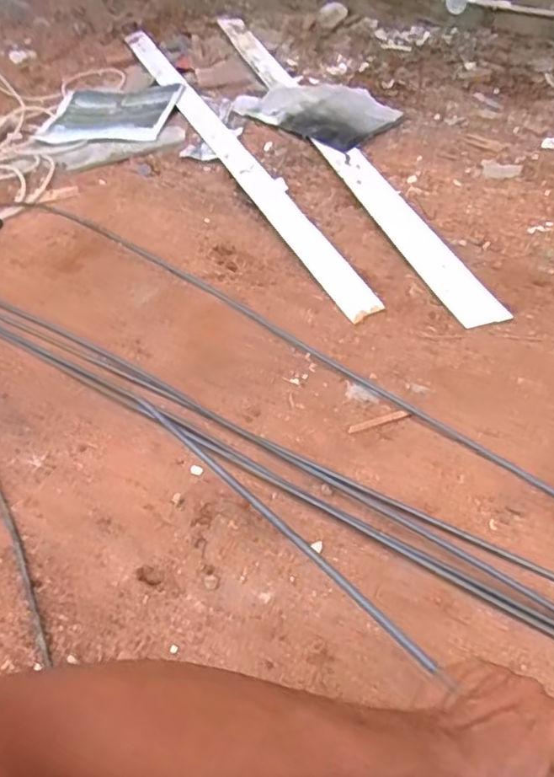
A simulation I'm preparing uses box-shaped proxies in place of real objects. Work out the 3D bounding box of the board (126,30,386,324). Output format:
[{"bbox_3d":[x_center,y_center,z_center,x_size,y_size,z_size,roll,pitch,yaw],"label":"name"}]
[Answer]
[{"bbox_3d":[-0.142,-0.616,1.478,0.085,0.020,1.499,-20,47,-14],"label":"board"}]

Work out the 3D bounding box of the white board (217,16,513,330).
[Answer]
[{"bbox_3d":[0.102,-0.617,1.437,0.080,0.022,1.470,-13,50,-15],"label":"white board"}]

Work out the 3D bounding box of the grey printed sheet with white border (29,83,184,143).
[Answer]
[{"bbox_3d":[-0.443,-0.730,1.614,0.338,0.014,0.311,3,49,9],"label":"grey printed sheet with white border"}]

